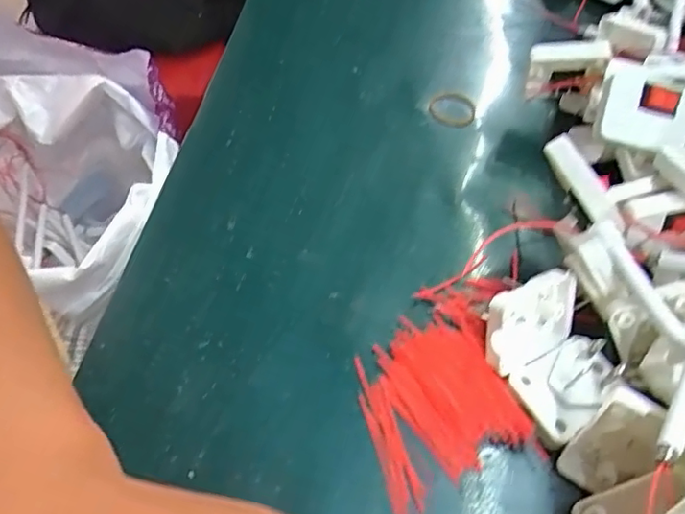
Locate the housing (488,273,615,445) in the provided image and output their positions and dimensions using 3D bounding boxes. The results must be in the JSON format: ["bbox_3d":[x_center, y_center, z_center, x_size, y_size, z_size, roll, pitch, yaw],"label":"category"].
[{"bbox_3d":[0.096,0.042,0.262,0.048,0.034,0.060,-27,61,-22],"label":"housing"}]

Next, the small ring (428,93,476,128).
[{"bbox_3d":[0.075,-0.098,0.390,0.029,0.009,0.026,29,57,15],"label":"small ring"}]

